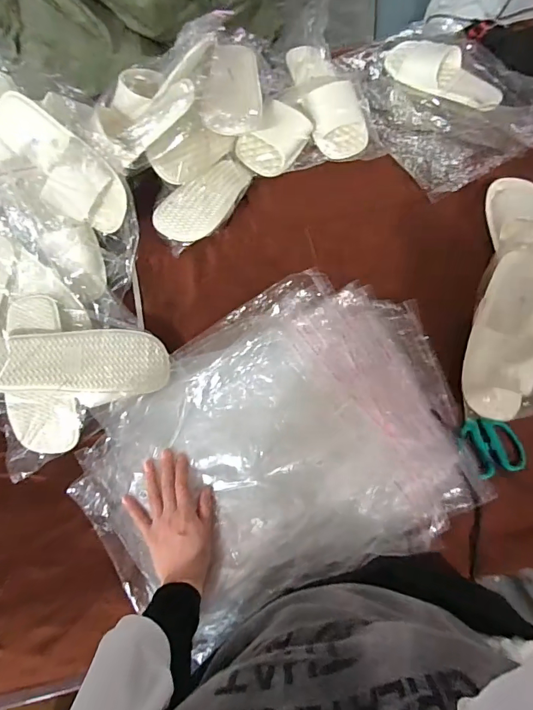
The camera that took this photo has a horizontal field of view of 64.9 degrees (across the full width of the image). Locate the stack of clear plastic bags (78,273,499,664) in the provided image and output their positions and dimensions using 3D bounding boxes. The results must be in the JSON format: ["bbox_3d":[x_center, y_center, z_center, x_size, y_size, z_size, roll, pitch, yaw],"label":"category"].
[{"bbox_3d":[0.012,0.115,0.584,0.528,0.055,0.367,-25,73,-7],"label":"stack of clear plastic bags"}]

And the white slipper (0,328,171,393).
[{"bbox_3d":[-0.268,0.013,0.603,0.246,0.035,0.100,0,71,-15],"label":"white slipper"}]

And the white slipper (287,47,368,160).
[{"bbox_3d":[0.117,-0.481,0.789,0.108,0.056,0.238,-16,72,-4],"label":"white slipper"}]

